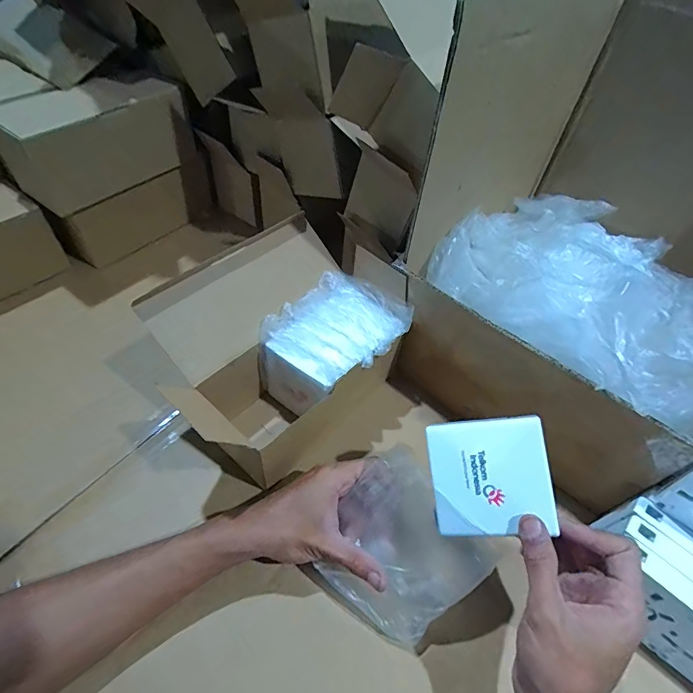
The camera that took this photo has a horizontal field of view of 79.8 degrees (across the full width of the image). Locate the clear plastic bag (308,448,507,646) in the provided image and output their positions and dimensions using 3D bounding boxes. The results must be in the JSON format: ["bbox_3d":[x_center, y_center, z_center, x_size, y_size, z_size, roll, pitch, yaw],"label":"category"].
[{"bbox_3d":[0.044,0.166,0.342,0.116,0.026,0.124,44,96,18],"label":"clear plastic bag"}]

